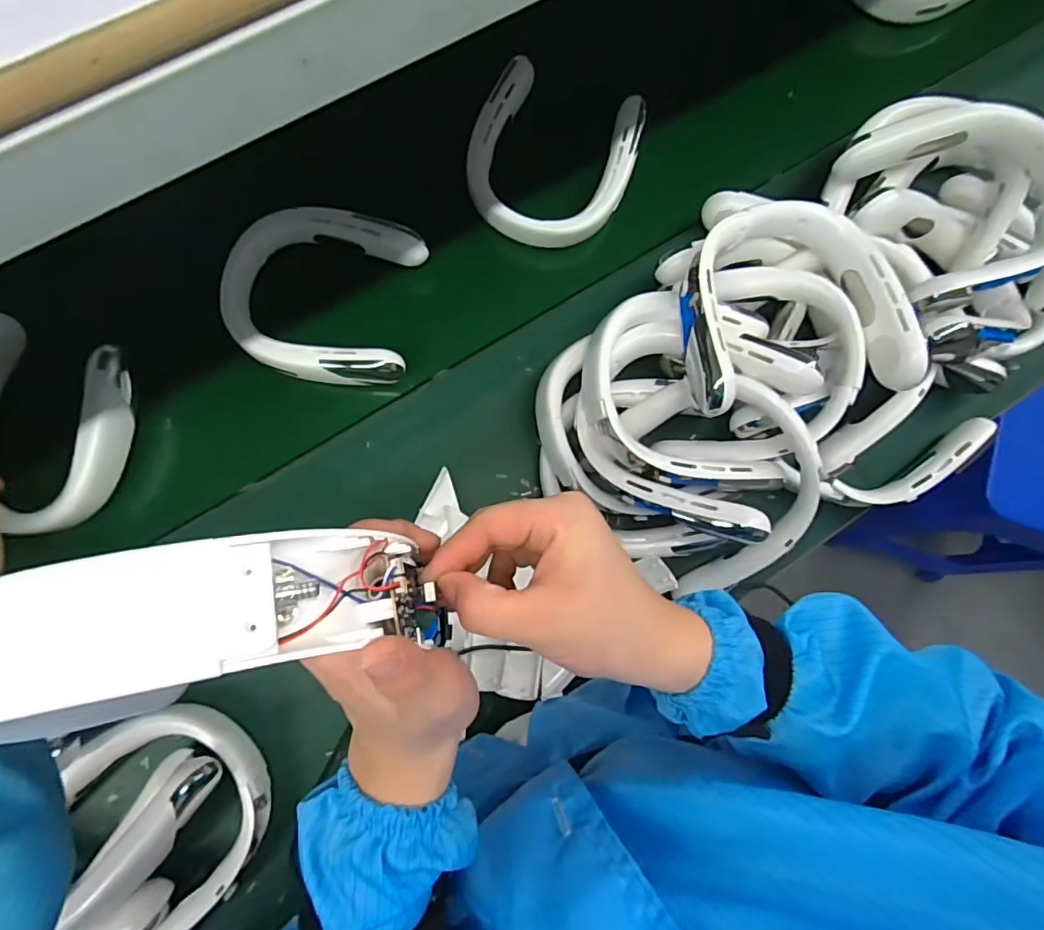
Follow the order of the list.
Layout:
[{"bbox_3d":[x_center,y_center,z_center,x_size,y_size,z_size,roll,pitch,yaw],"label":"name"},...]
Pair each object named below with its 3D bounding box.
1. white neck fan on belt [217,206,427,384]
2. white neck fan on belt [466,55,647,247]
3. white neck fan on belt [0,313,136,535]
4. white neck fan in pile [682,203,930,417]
[{"bbox_3d":[-0.218,-0.185,0.607,0.202,0.045,0.180,12,81,-3],"label":"white neck fan on belt"},{"bbox_3d":[0.034,-0.356,0.646,0.180,0.048,0.194,22,80,-1],"label":"white neck fan on belt"},{"bbox_3d":[-0.490,-0.040,0.558,0.171,0.055,0.190,17,80,-2],"label":"white neck fan on belt"},{"bbox_3d":[0.244,-0.152,0.509,0.214,0.058,0.190,-9,82,-6],"label":"white neck fan in pile"}]

